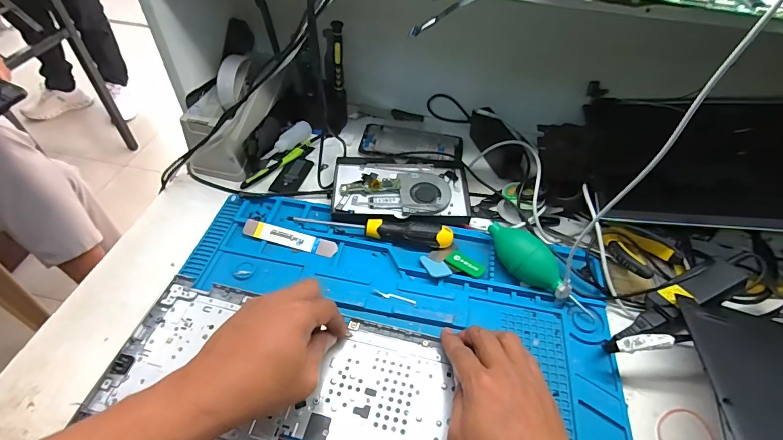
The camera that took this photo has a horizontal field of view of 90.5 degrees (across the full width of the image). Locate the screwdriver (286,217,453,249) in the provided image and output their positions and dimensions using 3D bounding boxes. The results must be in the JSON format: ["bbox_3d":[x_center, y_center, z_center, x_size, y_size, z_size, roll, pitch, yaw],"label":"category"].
[{"bbox_3d":[-0.025,0.008,0.479,0.198,0.023,0.026,9,48,5],"label":"screwdriver"}]

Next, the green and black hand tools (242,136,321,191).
[{"bbox_3d":[-0.158,-0.085,0.560,0.014,0.014,0.139,35,55,25],"label":"green and black hand tools"}]

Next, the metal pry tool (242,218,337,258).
[{"bbox_3d":[-0.124,0.022,0.477,0.118,0.005,0.023,15,57,5],"label":"metal pry tool"}]

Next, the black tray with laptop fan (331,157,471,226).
[{"bbox_3d":[0.013,-0.038,0.525,0.178,0.022,0.118,2,48,-2],"label":"black tray with laptop fan"}]

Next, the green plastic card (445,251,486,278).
[{"bbox_3d":[0.088,0.052,0.460,0.045,0.007,0.024,32,54,23],"label":"green plastic card"}]

